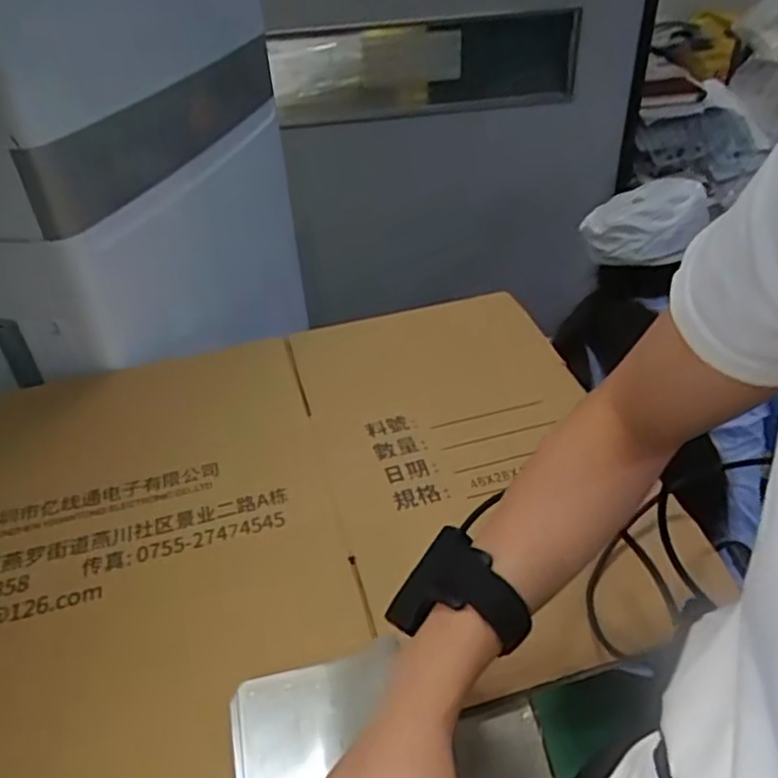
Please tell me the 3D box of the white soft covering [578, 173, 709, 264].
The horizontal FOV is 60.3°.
[{"bbox_3d":[0.409,-0.265,1.071,0.186,0.098,0.114,-23,34,24],"label":"white soft covering"}]

